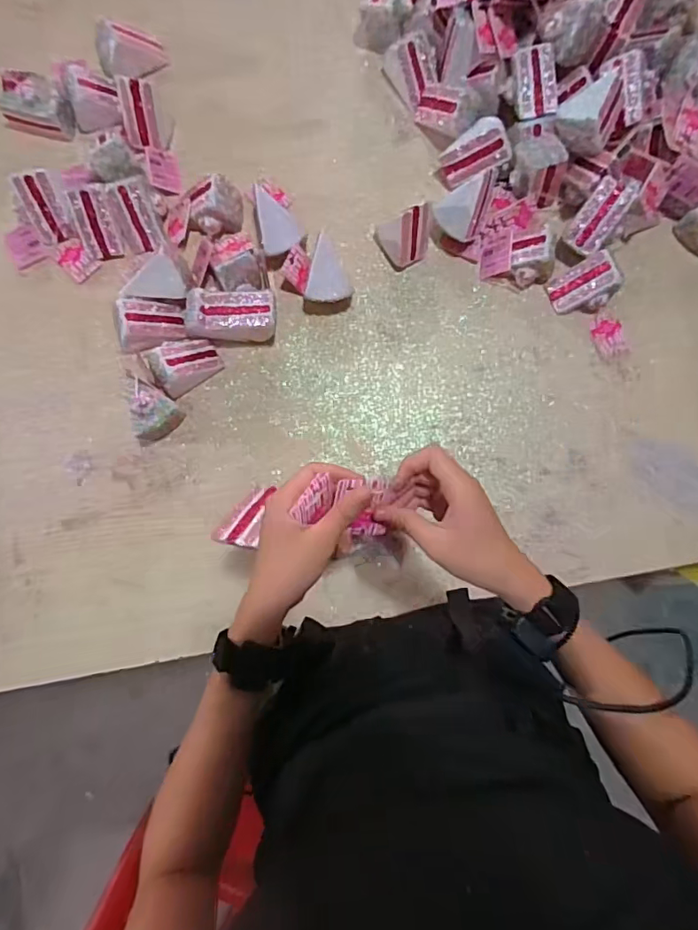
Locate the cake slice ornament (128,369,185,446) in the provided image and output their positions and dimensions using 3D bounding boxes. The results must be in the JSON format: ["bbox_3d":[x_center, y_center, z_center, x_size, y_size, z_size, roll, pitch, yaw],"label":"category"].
[{"bbox_3d":[-0.250,-0.071,0.652,0.063,0.063,0.082,3,85,-2],"label":"cake slice ornament"}]

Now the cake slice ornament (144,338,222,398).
[{"bbox_3d":[-0.213,-0.134,0.657,0.084,0.058,0.067,-33,87,-4],"label":"cake slice ornament"}]

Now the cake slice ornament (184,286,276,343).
[{"bbox_3d":[-0.154,-0.193,0.667,0.124,0.065,0.055,3,86,0],"label":"cake slice ornament"}]

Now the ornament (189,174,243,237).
[{"bbox_3d":[-0.181,-0.347,0.676,0.074,0.054,0.069,-14,86,-3],"label":"ornament"}]

